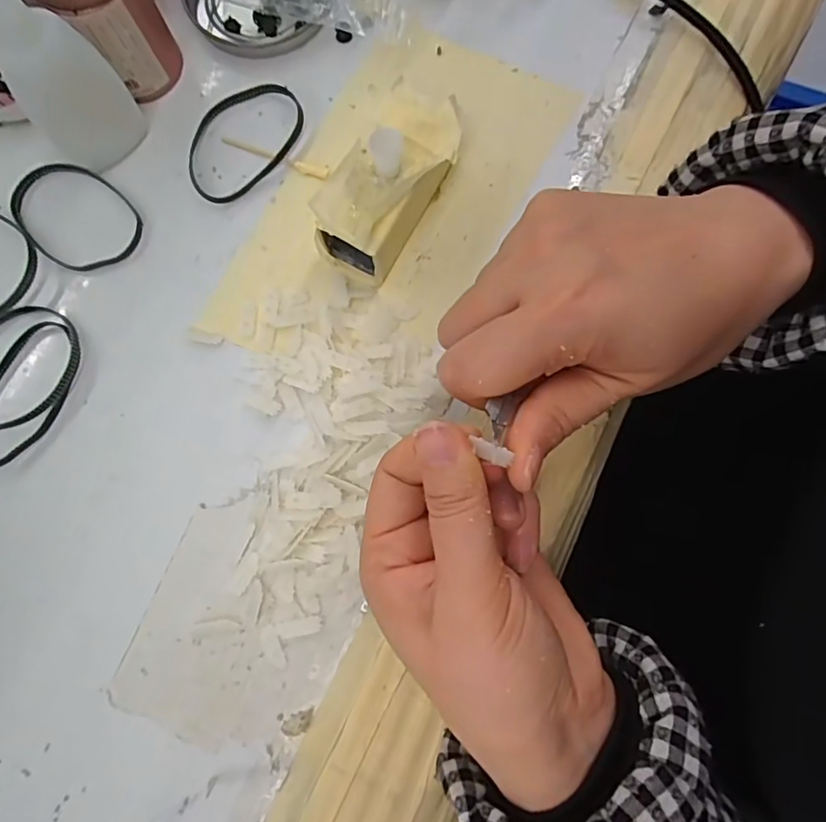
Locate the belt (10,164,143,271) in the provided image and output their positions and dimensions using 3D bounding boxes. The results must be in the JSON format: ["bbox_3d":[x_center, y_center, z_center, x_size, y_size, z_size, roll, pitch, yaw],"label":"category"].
[{"bbox_3d":[-0.169,-0.098,0.271,0.069,0.005,0.048,43,83,7],"label":"belt"}]

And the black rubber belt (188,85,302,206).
[{"bbox_3d":[-0.087,-0.139,0.276,0.070,0.009,0.047,-41,82,-6],"label":"black rubber belt"}]

